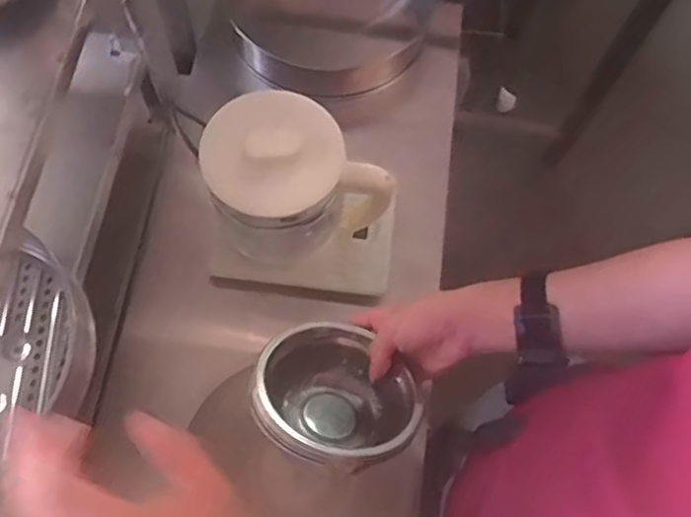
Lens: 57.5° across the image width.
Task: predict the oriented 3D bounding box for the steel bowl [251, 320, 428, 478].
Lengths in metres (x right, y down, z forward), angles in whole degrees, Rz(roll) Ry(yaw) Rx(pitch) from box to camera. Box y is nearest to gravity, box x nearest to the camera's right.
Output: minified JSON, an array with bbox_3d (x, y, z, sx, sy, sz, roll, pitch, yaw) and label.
[{"bbox_3d":[-0.011,0.134,0.585,0.151,0.079,0.152,3,41,-18],"label":"steel bowl"}]

